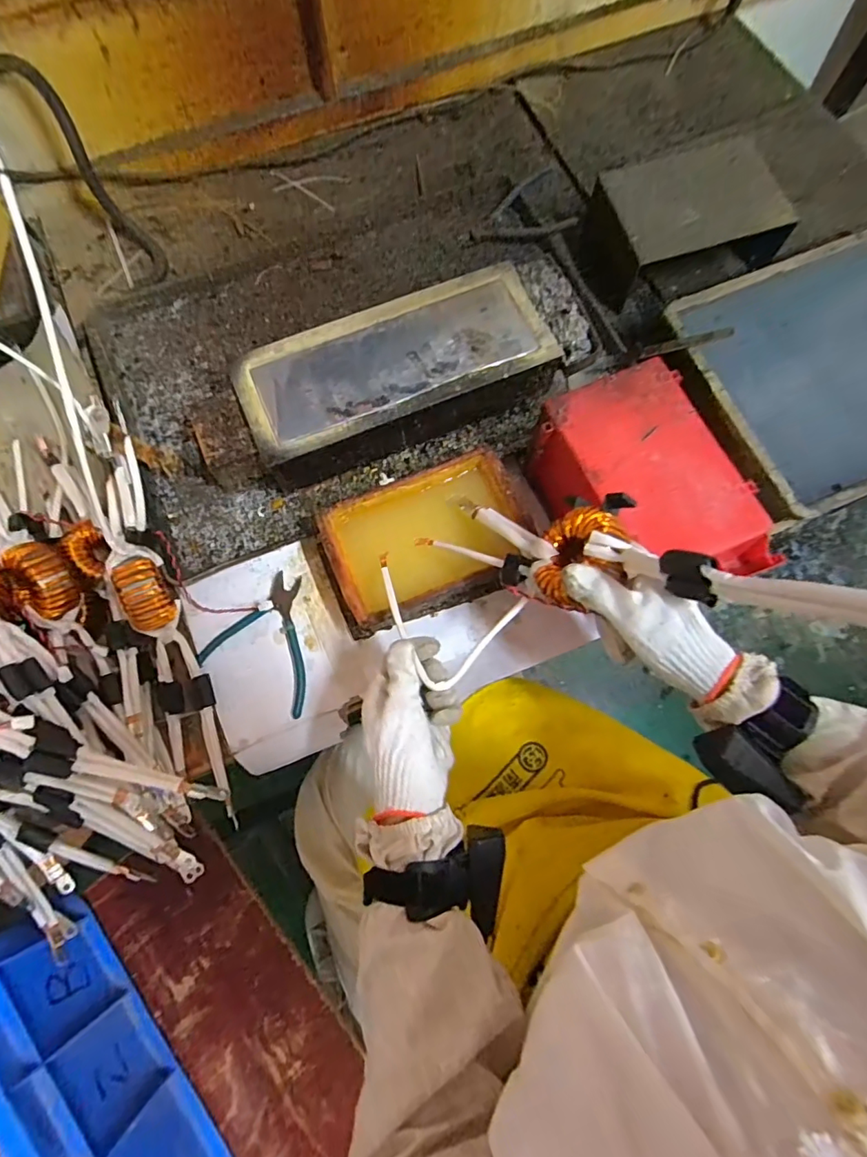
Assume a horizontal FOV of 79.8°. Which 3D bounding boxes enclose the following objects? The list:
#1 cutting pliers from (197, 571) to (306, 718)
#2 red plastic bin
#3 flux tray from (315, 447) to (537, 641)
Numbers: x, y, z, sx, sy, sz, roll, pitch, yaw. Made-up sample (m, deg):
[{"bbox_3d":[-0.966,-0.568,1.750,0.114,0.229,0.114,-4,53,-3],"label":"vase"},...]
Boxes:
[{"bbox_3d":[-0.168,0.059,0.551,0.124,0.017,0.125,26,76,5],"label":"cutting pliers"},{"bbox_3d":[0.209,-0.082,0.532,0.155,0.111,0.230,-21,77,-7],"label":"red plastic bin"},{"bbox_3d":[-0.009,-0.036,0.550,0.205,0.070,0.136,-24,77,-8],"label":"flux tray"}]

